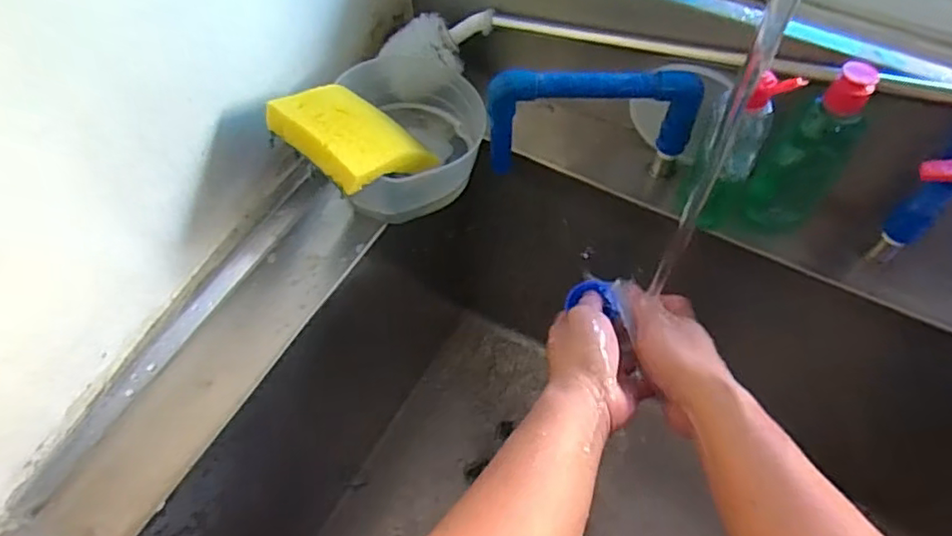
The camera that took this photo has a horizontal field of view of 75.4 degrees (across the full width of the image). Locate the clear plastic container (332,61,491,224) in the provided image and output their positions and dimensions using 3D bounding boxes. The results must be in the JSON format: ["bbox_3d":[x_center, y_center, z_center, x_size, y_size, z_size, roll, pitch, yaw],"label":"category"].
[{"bbox_3d":[-0.059,-0.126,0.584,0.127,0.070,0.159,-8,58,-5],"label":"clear plastic container"}]

